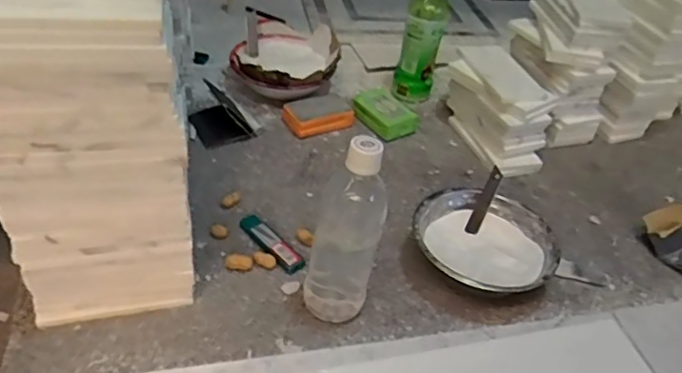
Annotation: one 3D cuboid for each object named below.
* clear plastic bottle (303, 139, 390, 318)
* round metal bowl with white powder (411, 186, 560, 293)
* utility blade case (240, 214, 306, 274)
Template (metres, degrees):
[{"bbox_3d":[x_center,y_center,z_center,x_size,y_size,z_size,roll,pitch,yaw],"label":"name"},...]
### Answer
[{"bbox_3d":[0.007,0.044,0.563,0.068,0.197,0.057,10,37,1],"label":"clear plastic bottle"},{"bbox_3d":[0.164,0.070,0.678,0.160,0.046,0.154,3,41,-3],"label":"round metal bowl with white powder"},{"bbox_3d":[-0.083,0.064,0.676,0.026,0.011,0.100,-25,50,-31],"label":"utility blade case"}]

